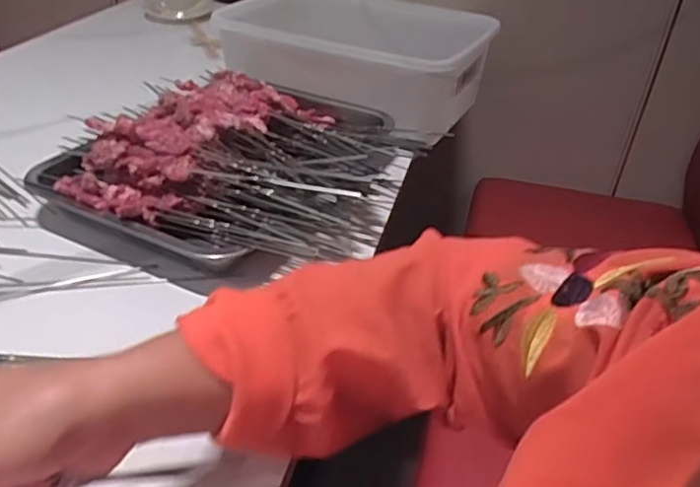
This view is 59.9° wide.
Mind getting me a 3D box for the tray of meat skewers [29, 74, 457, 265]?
[{"bbox_3d":[-0.091,-0.102,0.654,0.287,0.076,0.381,21,38,23],"label":"tray of meat skewers"}]

